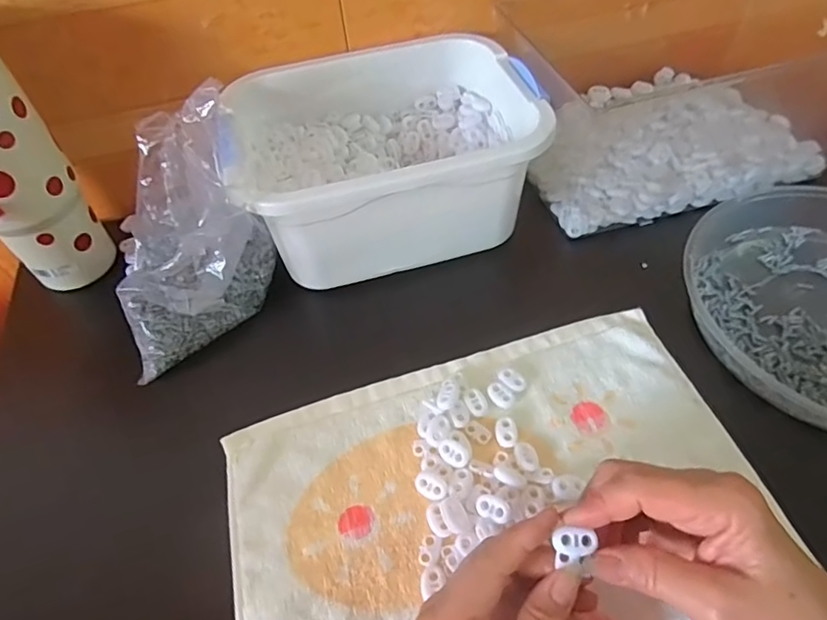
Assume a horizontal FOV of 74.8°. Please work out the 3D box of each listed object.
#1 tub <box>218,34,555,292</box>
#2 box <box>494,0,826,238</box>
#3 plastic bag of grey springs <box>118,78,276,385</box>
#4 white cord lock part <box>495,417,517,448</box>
[{"bbox_3d":[-0.024,-0.138,0.471,0.244,0.093,0.191,-14,52,-7],"label":"tub"},{"bbox_3d":[0.244,-0.219,0.518,0.287,0.132,0.215,-15,52,-8],"label":"box"},{"bbox_3d":[-0.181,-0.056,0.416,0.141,0.143,0.105,-29,55,-18],"label":"plastic bag of grey springs"},{"bbox_3d":[0.065,0.085,0.376,0.015,0.004,0.022,0,52,5],"label":"white cord lock part"}]

